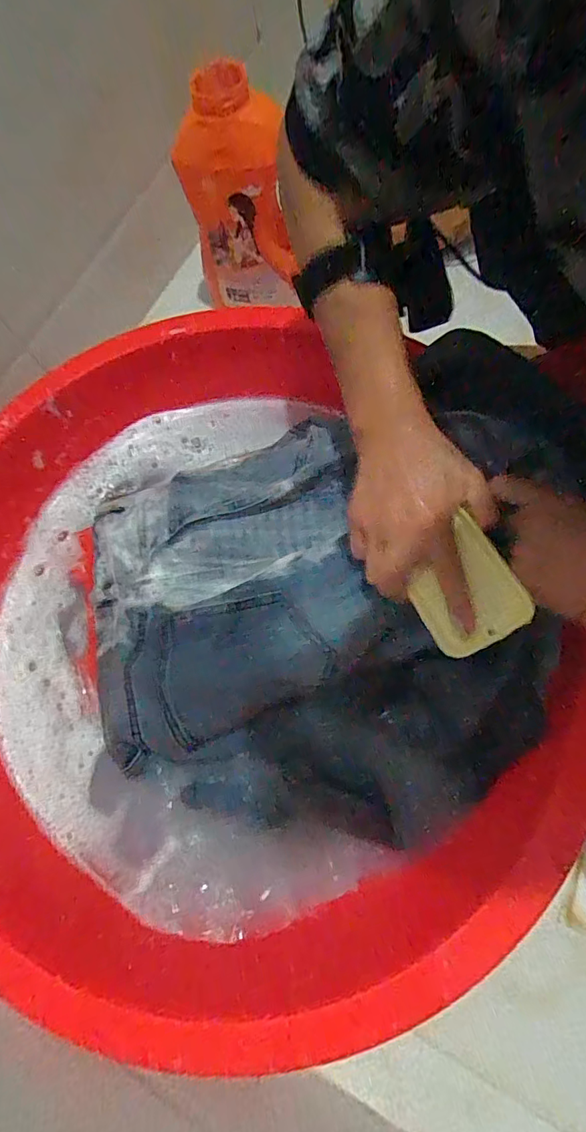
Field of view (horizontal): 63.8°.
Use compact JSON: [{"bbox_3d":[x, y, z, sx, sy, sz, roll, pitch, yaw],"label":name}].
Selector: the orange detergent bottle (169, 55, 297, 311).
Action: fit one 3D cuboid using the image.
[{"bbox_3d":[-0.059,-0.439,0.575,0.135,0.249,0.071,0,72,8],"label":"orange detergent bottle"}]

